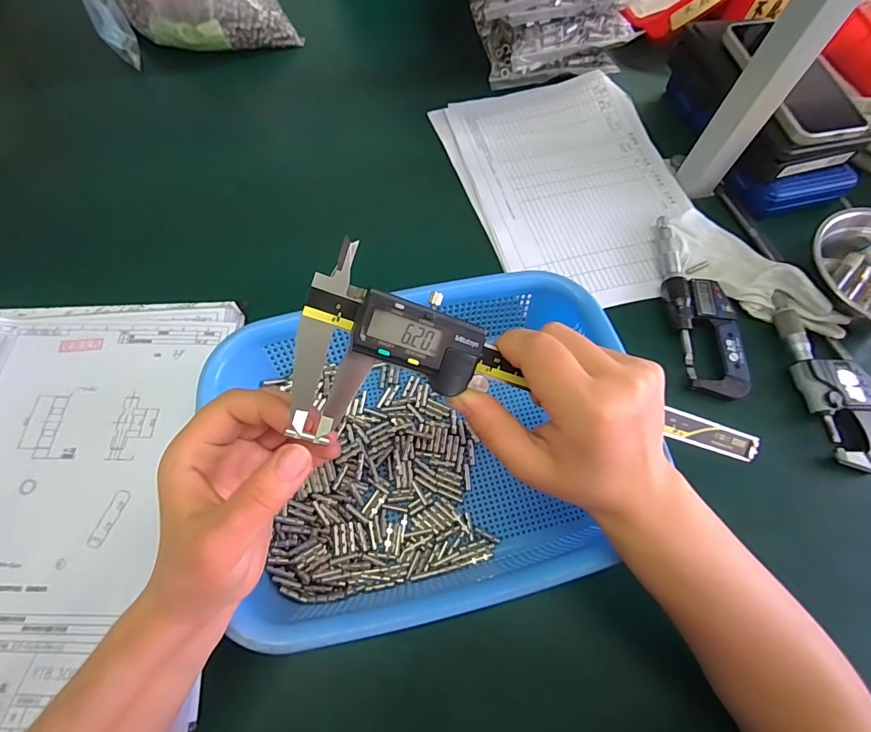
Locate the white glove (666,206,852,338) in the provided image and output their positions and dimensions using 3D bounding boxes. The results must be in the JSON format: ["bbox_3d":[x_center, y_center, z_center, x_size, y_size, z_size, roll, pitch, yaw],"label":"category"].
[{"bbox_3d":[0.302,-0.087,0.417,0.171,0.042,0.070,42,71,14],"label":"white glove"}]

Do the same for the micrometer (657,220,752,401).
[{"bbox_3d":[0.239,-0.058,0.408,0.052,0.022,0.180,-4,67,-4],"label":"micrometer"}]

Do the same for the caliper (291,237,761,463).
[{"bbox_3d":[0.061,0.033,0.232,0.274,0.013,0.080,23,97,-20],"label":"caliper"}]

